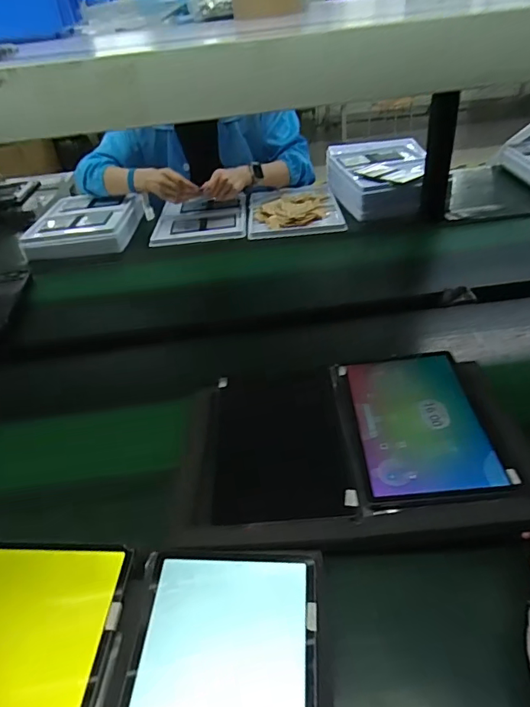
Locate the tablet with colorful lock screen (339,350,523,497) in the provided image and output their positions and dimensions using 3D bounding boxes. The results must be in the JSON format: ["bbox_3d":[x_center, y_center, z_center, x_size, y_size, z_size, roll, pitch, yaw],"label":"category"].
[{"bbox_3d":[0.198,0.082,0.620,0.162,0.007,0.245,-8,37,3],"label":"tablet with colorful lock screen"}]

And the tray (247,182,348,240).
[{"bbox_3d":[0.077,-0.406,1.298,0.242,0.030,0.355,-5,36,2],"label":"tray"}]

